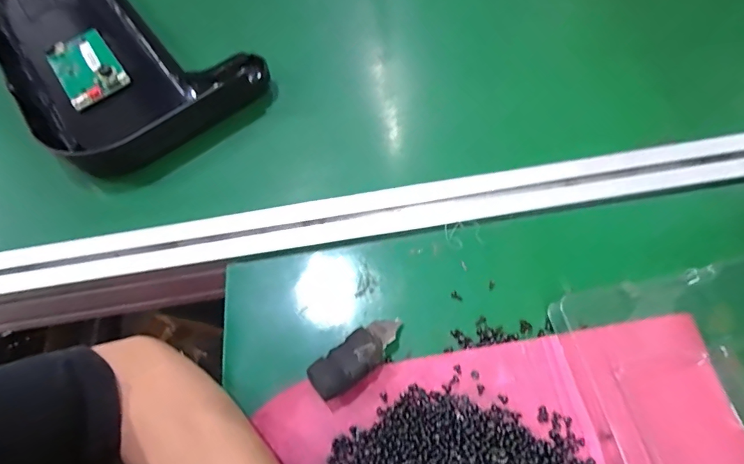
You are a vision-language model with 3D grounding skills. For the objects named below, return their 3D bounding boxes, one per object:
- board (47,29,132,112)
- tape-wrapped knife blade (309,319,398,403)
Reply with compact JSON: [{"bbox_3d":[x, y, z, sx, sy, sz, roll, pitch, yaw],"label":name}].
[{"bbox_3d":[-0.311,-0.178,0.494,0.063,0.013,0.107,-39,62,-7],"label":"board"},{"bbox_3d":[-0.009,0.082,0.309,0.071,0.019,0.030,-35,67,-29],"label":"tape-wrapped knife blade"}]

